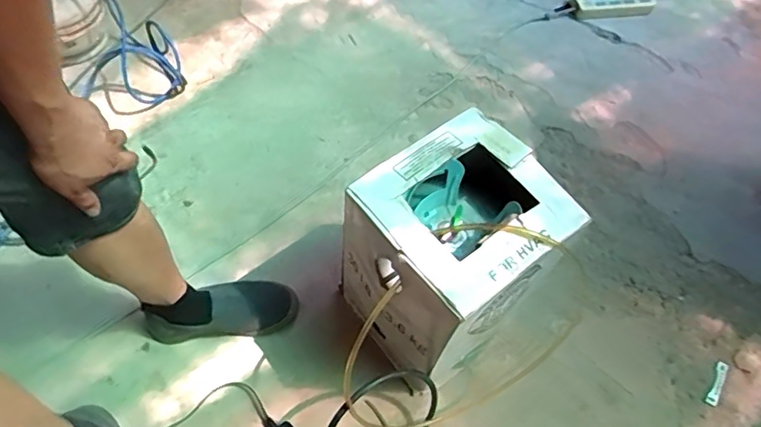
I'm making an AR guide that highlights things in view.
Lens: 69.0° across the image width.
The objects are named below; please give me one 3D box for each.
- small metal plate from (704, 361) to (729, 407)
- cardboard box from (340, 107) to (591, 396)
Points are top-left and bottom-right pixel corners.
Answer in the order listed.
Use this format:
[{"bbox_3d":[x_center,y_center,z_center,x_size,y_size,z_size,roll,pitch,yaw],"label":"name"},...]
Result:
[{"bbox_3d":[0.629,0.319,1.037,0.022,0.011,0.083,24,77,11],"label":"small metal plate"},{"bbox_3d":[0.106,0.077,0.911,0.274,0.382,0.268,-34,69,-17],"label":"cardboard box"}]

